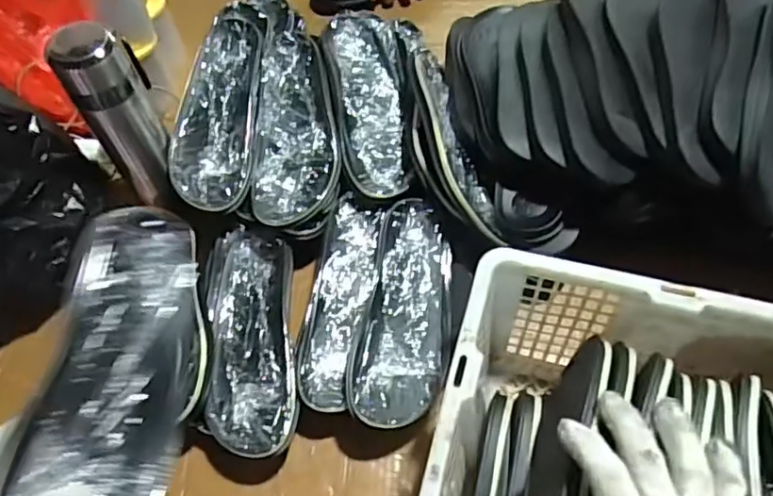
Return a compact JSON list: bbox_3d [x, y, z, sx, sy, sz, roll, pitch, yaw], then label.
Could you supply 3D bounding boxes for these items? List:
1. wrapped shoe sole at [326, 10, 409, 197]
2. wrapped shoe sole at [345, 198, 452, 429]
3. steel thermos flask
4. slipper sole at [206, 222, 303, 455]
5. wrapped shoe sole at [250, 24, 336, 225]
[{"bbox_3d":[-0.019,-0.165,0.695,0.072,0.024,0.232,-8,73,-2],"label":"wrapped shoe sole"},{"bbox_3d":[0.024,0.060,0.600,0.087,0.021,0.228,17,66,-10],"label":"wrapped shoe sole"},{"bbox_3d":[-0.271,-0.125,0.649,0.069,0.220,0.055,-28,62,-13],"label":"steel thermos flask"},{"bbox_3d":[-0.132,0.084,0.611,0.084,0.016,0.235,-5,59,0],"label":"slipper sole"},{"bbox_3d":[-0.104,-0.139,0.677,0.089,0.019,0.237,-3,72,1],"label":"wrapped shoe sole"}]

